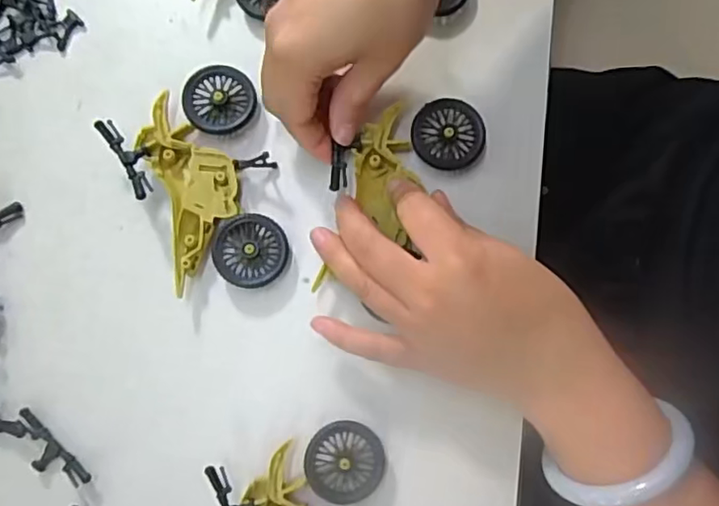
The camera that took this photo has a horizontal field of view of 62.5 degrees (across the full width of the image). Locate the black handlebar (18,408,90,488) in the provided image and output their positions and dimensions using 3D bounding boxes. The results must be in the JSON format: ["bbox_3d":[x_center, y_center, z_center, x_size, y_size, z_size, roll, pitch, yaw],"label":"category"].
[{"bbox_3d":[-0.155,0.099,0.292,0.048,0.004,0.016,43,83,7],"label":"black handlebar"}]

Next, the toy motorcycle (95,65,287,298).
[{"bbox_3d":[-0.078,-0.035,0.311,0.074,0.018,0.113,-23,80,-4],"label":"toy motorcycle"}]

